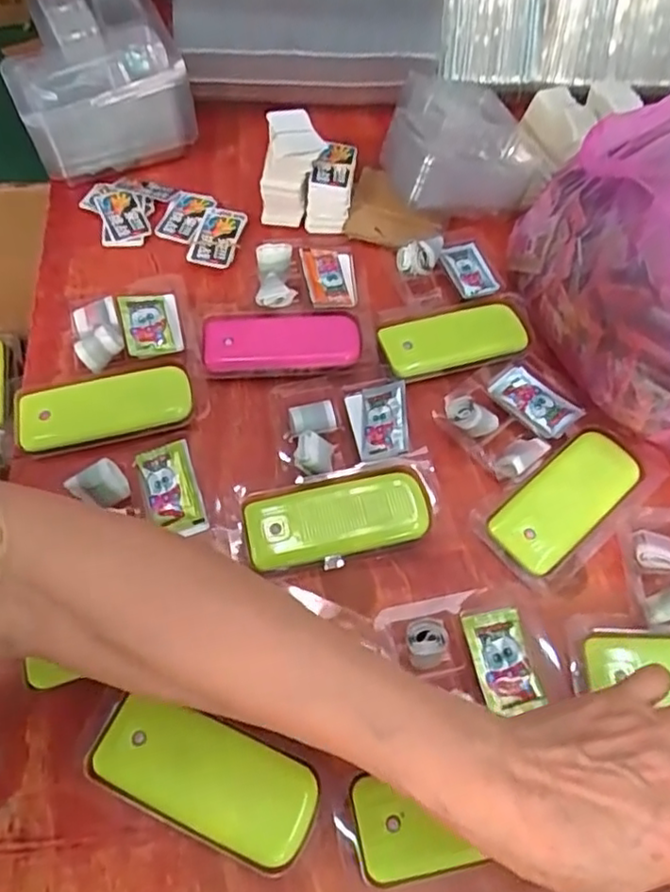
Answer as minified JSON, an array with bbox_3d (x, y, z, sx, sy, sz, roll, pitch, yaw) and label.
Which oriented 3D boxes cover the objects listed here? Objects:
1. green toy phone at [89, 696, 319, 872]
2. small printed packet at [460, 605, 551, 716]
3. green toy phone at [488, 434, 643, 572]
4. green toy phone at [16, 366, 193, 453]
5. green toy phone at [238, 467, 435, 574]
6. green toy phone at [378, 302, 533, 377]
[{"bbox_3d":[-0.061,0.156,0.307,0.105,0.011,0.043,20,62,12],"label":"green toy phone"},{"bbox_3d":[0.087,0.112,0.337,0.029,0.006,0.051,-15,56,5],"label":"small printed packet"},{"bbox_3d":[0.141,0.032,0.392,0.101,0.011,0.043,-37,66,-19],"label":"green toy phone"},{"bbox_3d":[-0.143,-0.023,0.405,0.103,0.011,0.042,-13,61,-7],"label":"green toy phone"},{"bbox_3d":[0.001,0.045,0.384,0.104,0.021,0.047,-11,61,-6],"label":"green toy phone"},{"bbox_3d":[0.081,-0.075,0.445,0.100,0.011,0.043,-14,61,-8],"label":"green toy phone"}]

